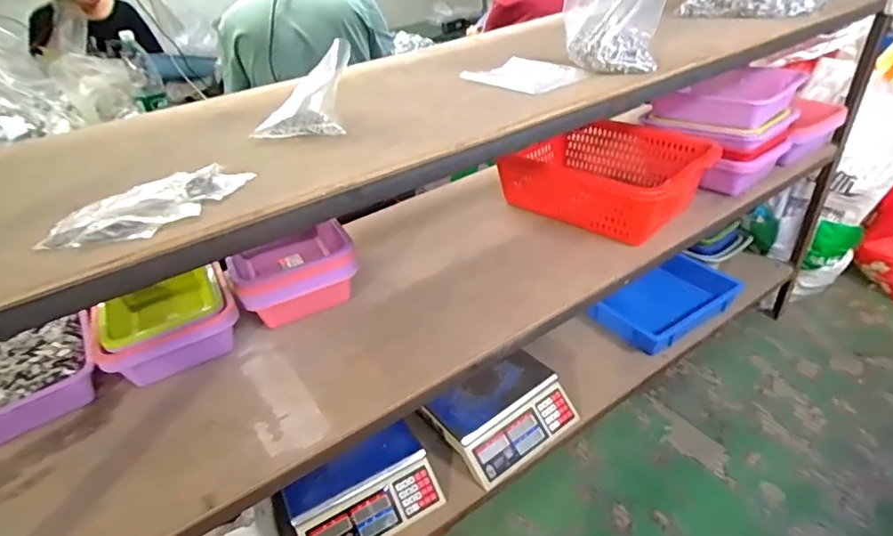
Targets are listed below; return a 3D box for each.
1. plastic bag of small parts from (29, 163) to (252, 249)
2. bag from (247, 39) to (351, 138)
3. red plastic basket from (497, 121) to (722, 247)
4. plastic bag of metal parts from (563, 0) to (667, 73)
[{"bbox_3d":[-0.324,-0.071,0.572,0.112,0.022,0.195,6,36,19],"label":"plastic bag of small parts"},{"bbox_3d":[-0.214,-0.269,0.787,0.127,0.089,0.169,-2,34,8],"label":"bag"},{"bbox_3d":[0.370,-0.227,1.232,0.448,0.136,0.306,24,45,38],"label":"red plastic basket"},{"bbox_3d":[0.274,-0.430,0.817,0.165,0.208,0.085,5,36,17],"label":"plastic bag of metal parts"}]

